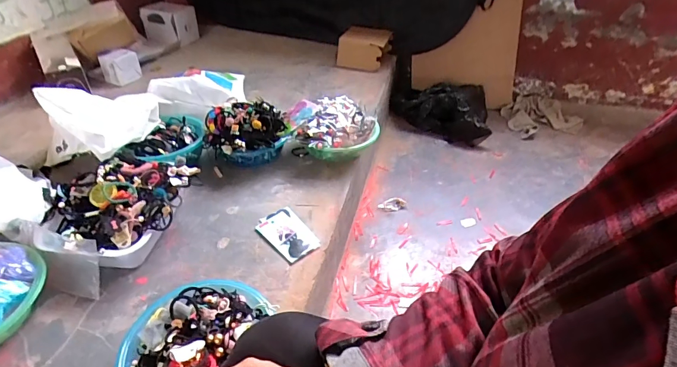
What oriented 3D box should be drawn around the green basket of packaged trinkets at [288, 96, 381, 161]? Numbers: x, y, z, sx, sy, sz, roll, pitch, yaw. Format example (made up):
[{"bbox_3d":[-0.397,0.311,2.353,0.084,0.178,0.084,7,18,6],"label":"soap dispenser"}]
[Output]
[{"bbox_3d":[-0.018,-0.141,1.117,0.239,0.129,0.188,-10,39,-14],"label":"green basket of packaged trinkets"}]

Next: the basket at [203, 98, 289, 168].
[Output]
[{"bbox_3d":[-0.243,-0.125,1.058,0.206,0.153,0.153,2,38,-3],"label":"basket"}]

